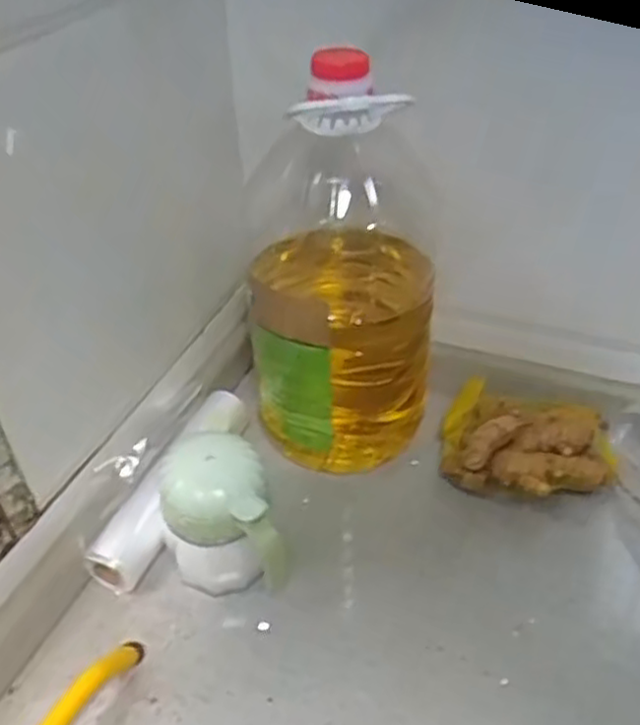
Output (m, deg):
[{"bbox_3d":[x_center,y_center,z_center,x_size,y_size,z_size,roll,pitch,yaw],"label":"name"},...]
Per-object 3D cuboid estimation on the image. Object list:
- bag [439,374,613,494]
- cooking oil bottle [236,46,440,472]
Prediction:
[{"bbox_3d":[0.185,0.074,0.640,0.147,0.058,0.126,13,41,17],"label":"bag"},{"bbox_3d":[0.014,-0.083,0.603,0.147,0.324,0.155,-5,39,-5],"label":"cooking oil bottle"}]

